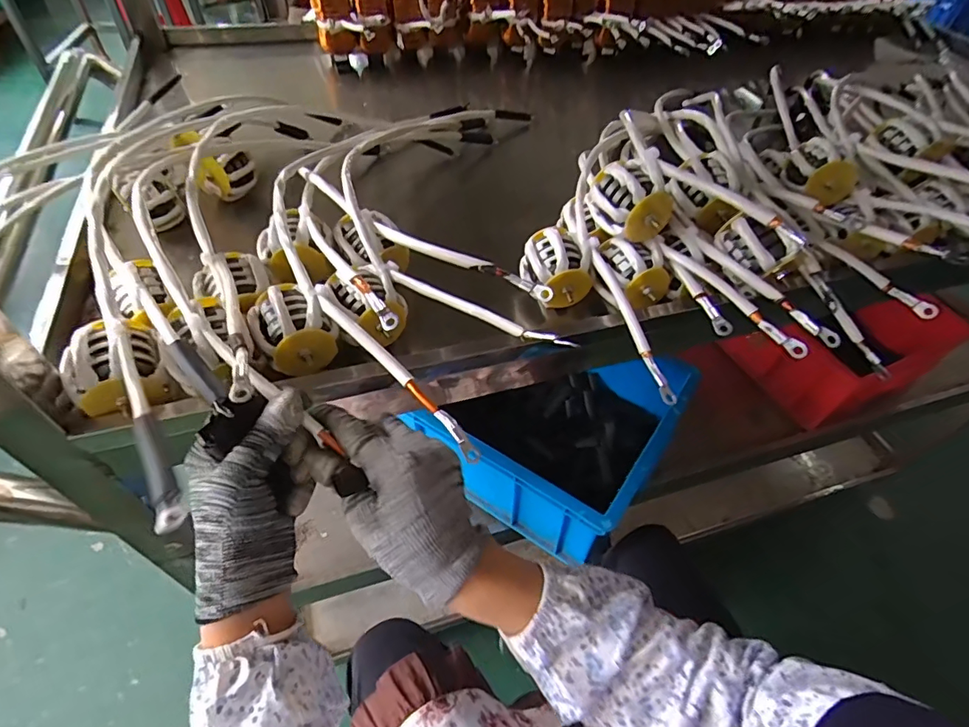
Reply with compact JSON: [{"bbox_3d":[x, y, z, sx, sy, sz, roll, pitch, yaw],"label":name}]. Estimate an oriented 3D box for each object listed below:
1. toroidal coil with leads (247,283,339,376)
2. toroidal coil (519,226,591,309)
[{"bbox_3d":[-0.141,-0.027,0.368,0.051,0.041,0.064,-28,57,-22],"label":"toroidal coil with leads"},{"bbox_3d":[0.062,-0.081,0.435,0.050,0.050,0.064,-15,53,-13],"label":"toroidal coil"}]

